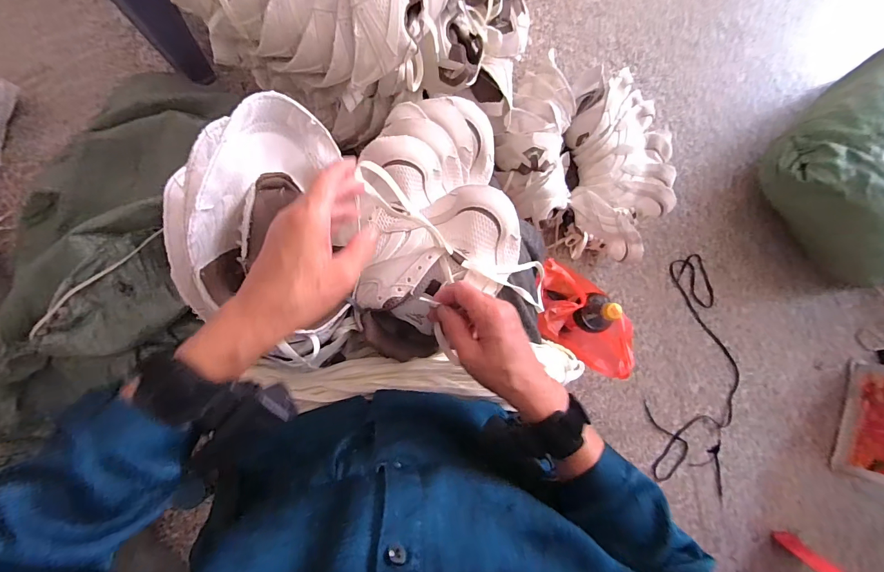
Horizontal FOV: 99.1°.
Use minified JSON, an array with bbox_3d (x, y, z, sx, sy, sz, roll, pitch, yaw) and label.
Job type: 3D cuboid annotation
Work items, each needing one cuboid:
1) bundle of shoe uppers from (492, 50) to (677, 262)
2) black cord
[{"bbox_3d":[0.334,-0.316,0.861,0.398,0.145,0.442,25,83,-1],"label":"bundle of shoe uppers"},{"bbox_3d":[0.616,0.204,0.919,0.215,0.016,0.520,14,84,-2],"label":"black cord"}]

